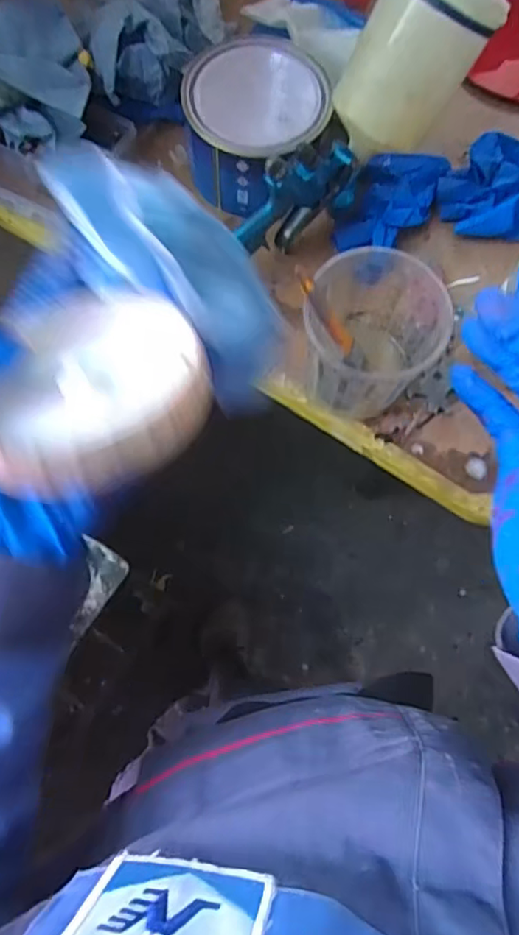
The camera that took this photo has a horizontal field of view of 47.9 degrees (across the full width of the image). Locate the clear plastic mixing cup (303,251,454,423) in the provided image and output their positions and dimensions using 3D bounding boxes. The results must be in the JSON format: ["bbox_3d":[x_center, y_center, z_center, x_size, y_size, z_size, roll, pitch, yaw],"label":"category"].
[{"bbox_3d":[0.081,-0.103,0.484,0.094,0.119,0.102,0,74,-1],"label":"clear plastic mixing cup"}]

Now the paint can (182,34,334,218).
[{"bbox_3d":[-0.003,-0.321,0.547,0.131,0.074,0.147,10,74,2],"label":"paint can"}]

